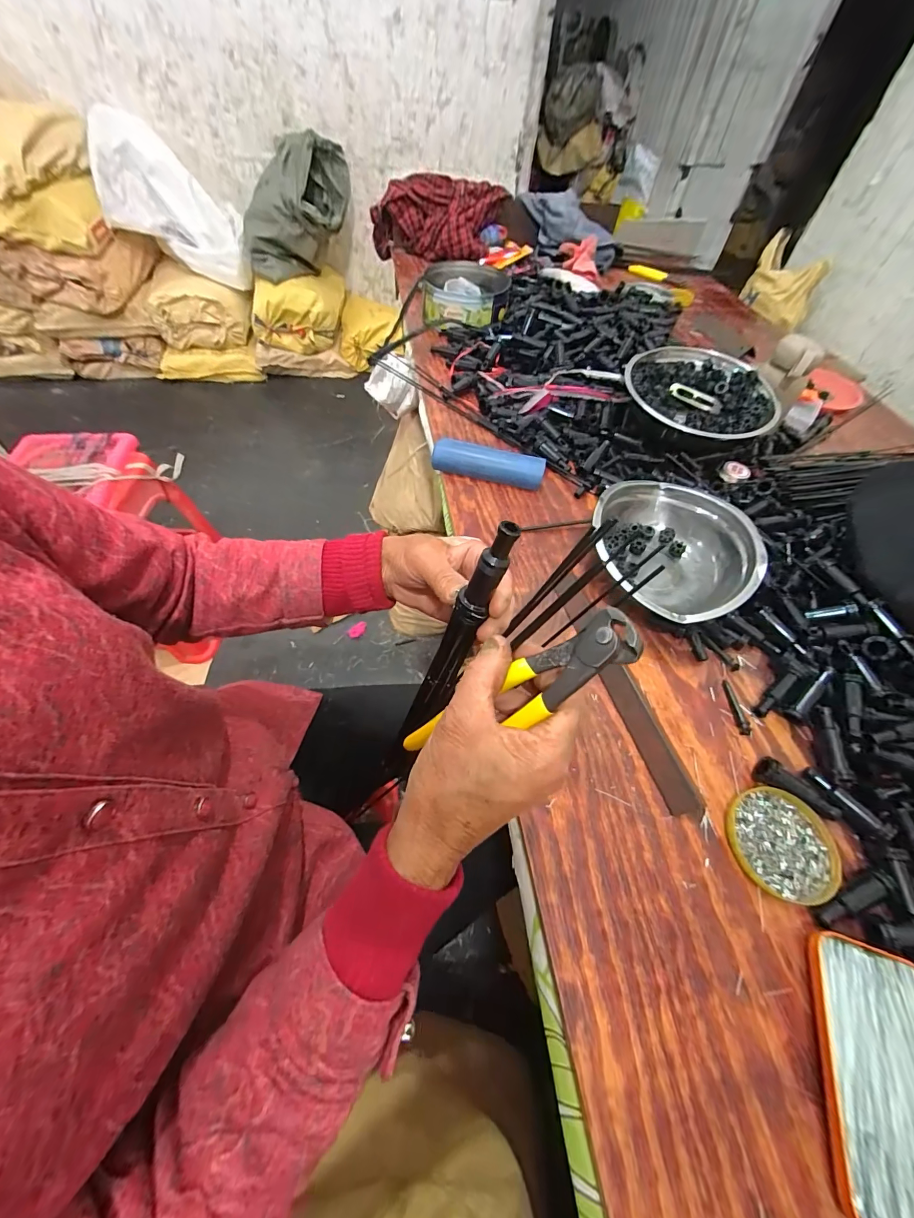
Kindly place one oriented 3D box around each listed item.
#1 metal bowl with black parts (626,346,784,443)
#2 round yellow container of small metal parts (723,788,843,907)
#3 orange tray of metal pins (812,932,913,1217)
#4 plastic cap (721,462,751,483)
[{"bbox_3d":[0.371,-0.326,0.628,0.206,0.053,0.214,2,56,-3],"label":"metal bowl with black parts"},{"bbox_3d":[0.279,0.200,0.344,0.088,0.009,0.083,2,56,-3],"label":"round yellow container of small metal parts"},{"bbox_3d":[0.282,0.309,0.261,0.078,0.021,0.142,19,57,8],"label":"orange tray of metal pins"},{"bbox_3d":[0.412,-0.203,0.598,0.036,0.014,0.035,2,56,-3],"label":"plastic cap"}]

